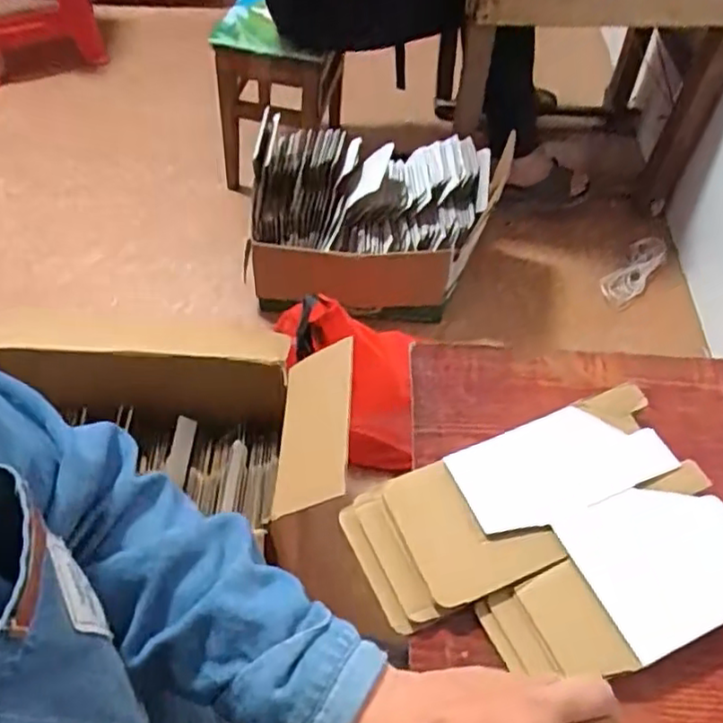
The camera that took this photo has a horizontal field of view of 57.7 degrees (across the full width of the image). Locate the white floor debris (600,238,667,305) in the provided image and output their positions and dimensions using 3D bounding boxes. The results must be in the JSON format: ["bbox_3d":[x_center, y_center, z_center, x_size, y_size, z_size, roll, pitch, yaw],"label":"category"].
[{"bbox_3d":[0.590,-0.196,1.422,0.070,0.043,0.204,36,60,23],"label":"white floor debris"}]

